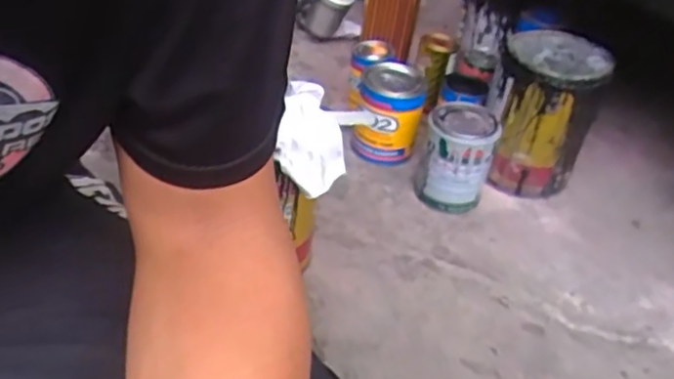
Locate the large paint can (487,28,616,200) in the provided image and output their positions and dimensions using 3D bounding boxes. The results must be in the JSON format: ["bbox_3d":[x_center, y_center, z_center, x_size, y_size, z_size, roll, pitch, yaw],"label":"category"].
[{"bbox_3d":[0.320,-0.117,1.032,0.154,0.222,0.163,16,40,10],"label":"large paint can"}]

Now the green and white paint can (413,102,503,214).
[{"bbox_3d":[0.177,-0.040,0.962,0.099,0.144,0.093,4,39,-4],"label":"green and white paint can"}]

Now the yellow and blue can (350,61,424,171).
[{"bbox_3d":[0.080,-0.119,1.046,0.112,0.139,0.110,9,39,2],"label":"yellow and blue can"}]

